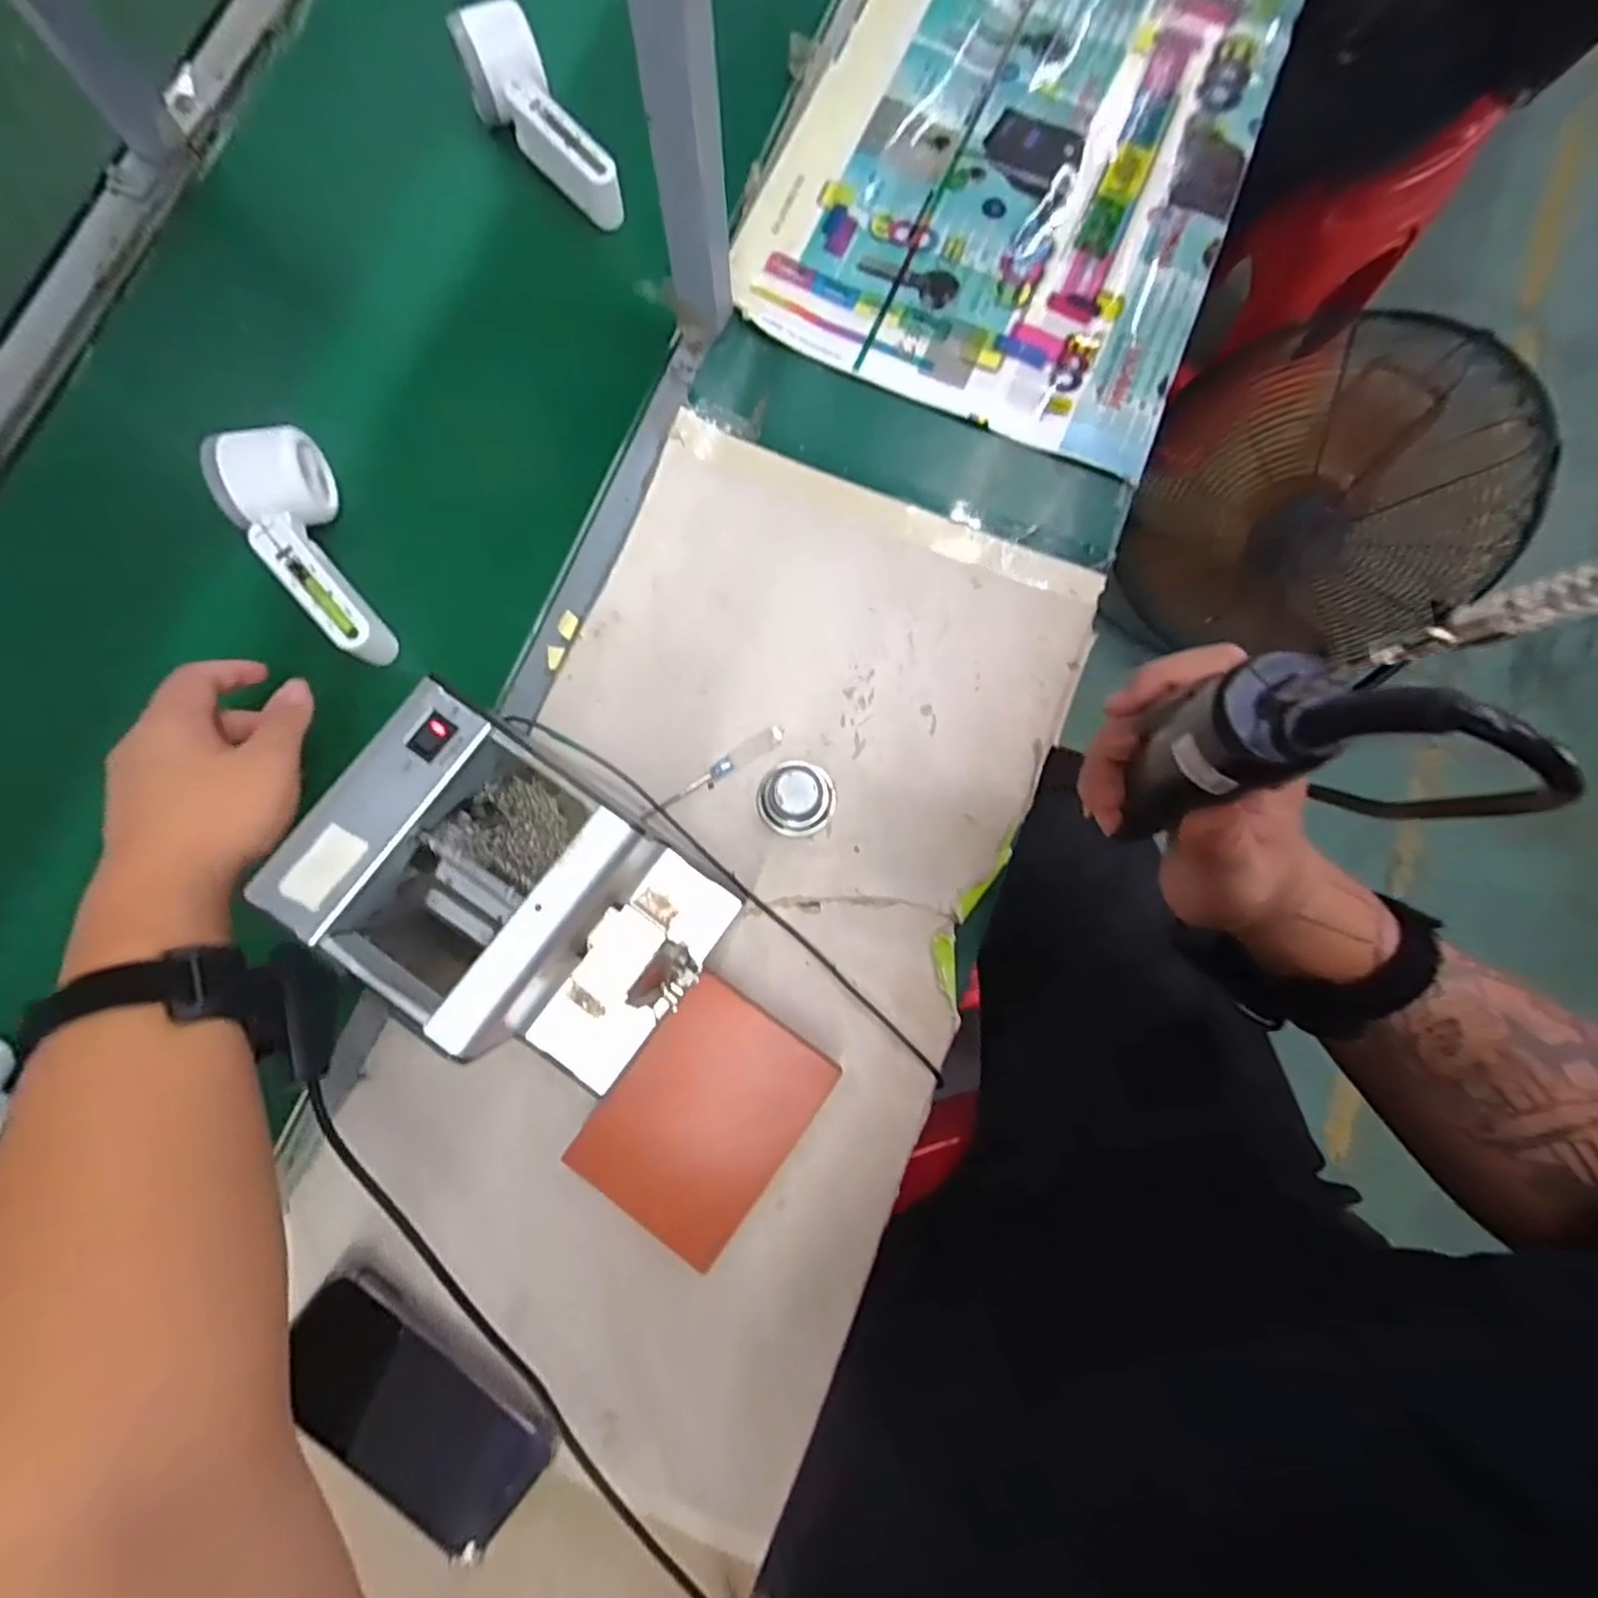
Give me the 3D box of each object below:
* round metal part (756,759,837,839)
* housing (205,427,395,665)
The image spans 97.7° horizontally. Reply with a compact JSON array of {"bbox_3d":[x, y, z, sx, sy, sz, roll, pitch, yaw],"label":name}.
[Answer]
[{"bbox_3d":[-0.001,-0.003,0.447,0.050,0.027,0.049,0,79,-1],"label":"round metal part"},{"bbox_3d":[-0.320,-0.154,0.452,0.060,0.067,0.157,-21,80,-5],"label":"housing"}]

